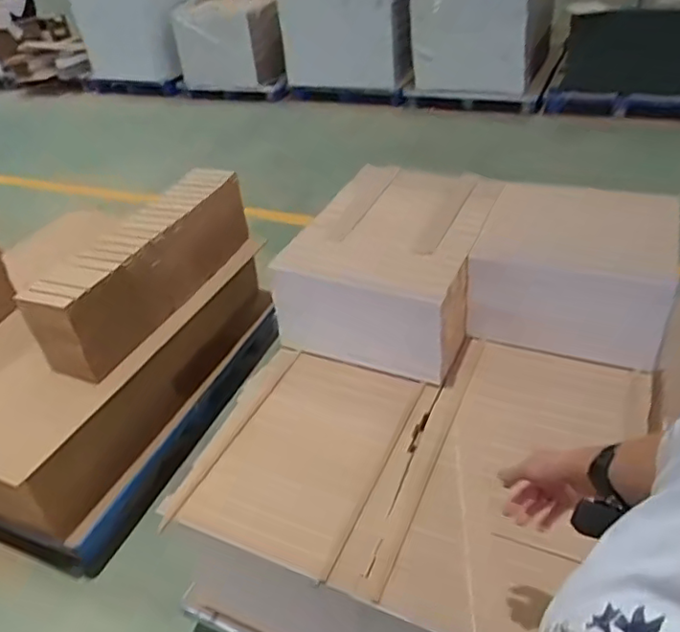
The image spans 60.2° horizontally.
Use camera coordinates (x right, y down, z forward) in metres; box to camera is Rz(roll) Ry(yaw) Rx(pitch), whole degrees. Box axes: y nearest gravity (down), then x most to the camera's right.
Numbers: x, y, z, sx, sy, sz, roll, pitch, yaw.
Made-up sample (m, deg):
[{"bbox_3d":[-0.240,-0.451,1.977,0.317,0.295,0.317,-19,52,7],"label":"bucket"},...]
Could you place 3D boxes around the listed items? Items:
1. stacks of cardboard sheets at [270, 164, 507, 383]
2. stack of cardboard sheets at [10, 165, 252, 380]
[{"bbox_3d":[0.136,-0.130,1.545,0.435,0.285,0.538,11,40,21],"label":"stacks of cardboard sheets"},{"bbox_3d":[-0.594,-0.152,1.855,0.197,0.293,0.848,15,42,26],"label":"stack of cardboard sheets"}]

